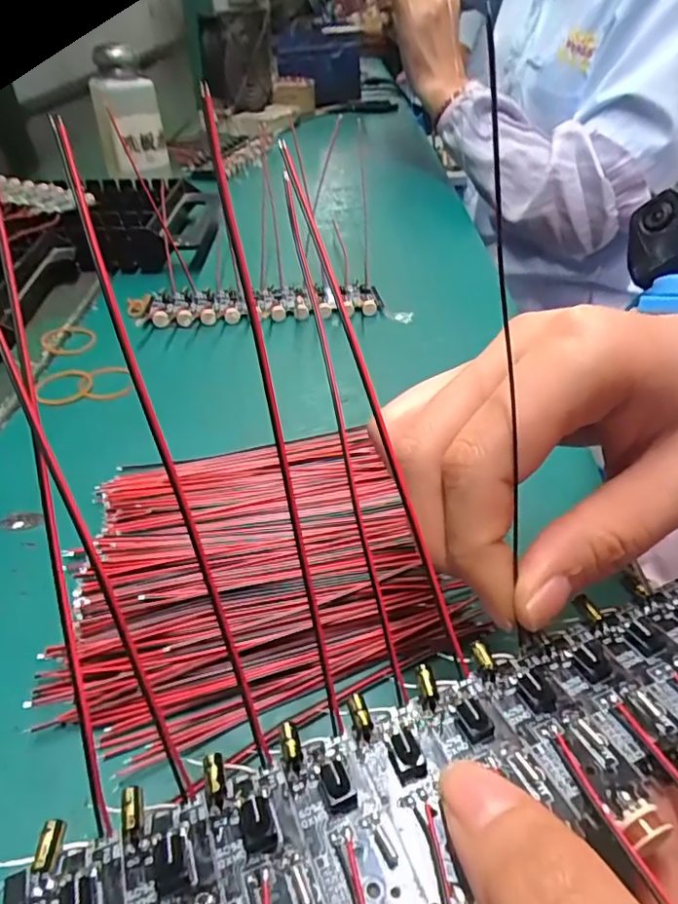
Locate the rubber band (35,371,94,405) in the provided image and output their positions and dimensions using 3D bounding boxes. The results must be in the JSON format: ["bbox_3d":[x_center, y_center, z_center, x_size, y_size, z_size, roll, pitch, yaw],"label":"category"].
[{"bbox_3d":[-0.158,-0.039,0.321,0.030,0.004,0.032,-23,45,-21],"label":"rubber band"}]

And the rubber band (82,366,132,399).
[{"bbox_3d":[-0.133,-0.042,0.326,0.027,0.004,0.033,-6,41,-3],"label":"rubber band"}]

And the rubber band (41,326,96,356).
[{"bbox_3d":[-0.174,-0.073,0.359,0.031,0.004,0.035,-20,44,-18],"label":"rubber band"}]

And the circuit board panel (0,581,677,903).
[{"bbox_3d":[0.023,0.063,0.108,0.161,0.011,0.046,-16,43,-17],"label":"circuit board panel"}]

